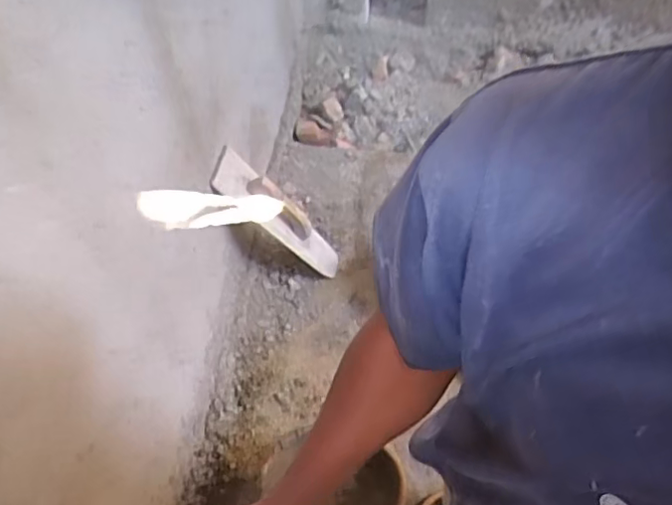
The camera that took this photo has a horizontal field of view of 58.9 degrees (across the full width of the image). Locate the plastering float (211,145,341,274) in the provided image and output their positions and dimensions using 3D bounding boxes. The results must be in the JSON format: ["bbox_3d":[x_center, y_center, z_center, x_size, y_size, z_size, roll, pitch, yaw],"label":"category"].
[{"bbox_3d":[-0.134,-0.082,1.529,0.103,0.474,0.124,-11,48,40],"label":"plastering float"}]

